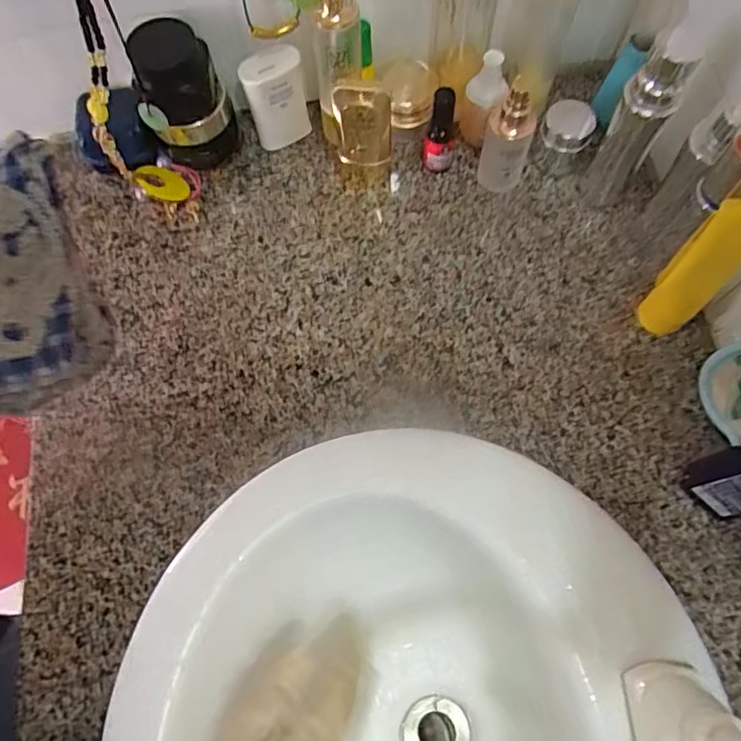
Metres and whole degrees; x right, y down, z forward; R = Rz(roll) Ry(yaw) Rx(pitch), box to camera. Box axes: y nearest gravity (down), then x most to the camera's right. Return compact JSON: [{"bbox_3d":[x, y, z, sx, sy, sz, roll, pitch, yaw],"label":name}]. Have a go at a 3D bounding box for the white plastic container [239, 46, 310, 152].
[{"bbox_3d":[-0.089,-0.257,0.555,0.054,0.093,0.028,-20,71,-5],"label":"white plastic container"}]

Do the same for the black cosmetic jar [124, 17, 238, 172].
[{"bbox_3d":[-0.169,-0.247,0.539,0.073,0.124,0.064,-16,70,-4],"label":"black cosmetic jar"}]

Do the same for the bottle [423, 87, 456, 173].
[{"bbox_3d":[0.066,-0.222,0.543,0.028,0.088,0.025,7,71,4],"label":"bottle"}]

